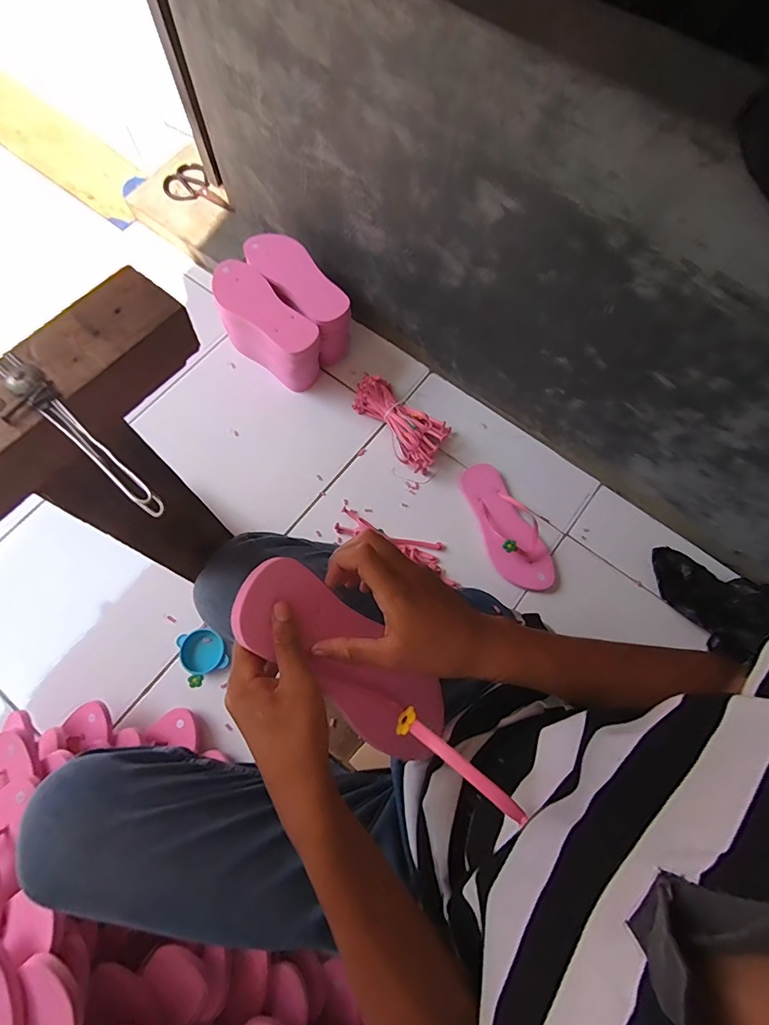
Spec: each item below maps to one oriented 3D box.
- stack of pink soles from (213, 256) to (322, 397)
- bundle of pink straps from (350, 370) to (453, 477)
[{"bbox_3d":[-0.225,-0.348,0.896,0.234,0.167,0.090,43,77,13],"label":"stack of pink soles"},{"bbox_3d":[0.027,-0.176,0.881,0.212,0.059,0.099,41,76,12],"label":"bundle of pink straps"}]

